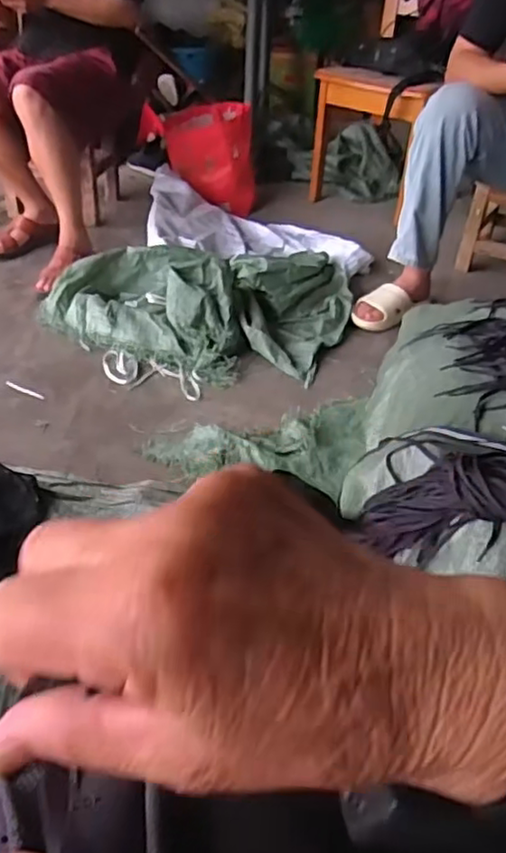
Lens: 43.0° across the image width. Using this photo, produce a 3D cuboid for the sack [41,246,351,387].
[{"bbox_3d":[-0.102,-0.389,1.661,0.693,0.172,0.658,16,41,16],"label":"sack"}]

